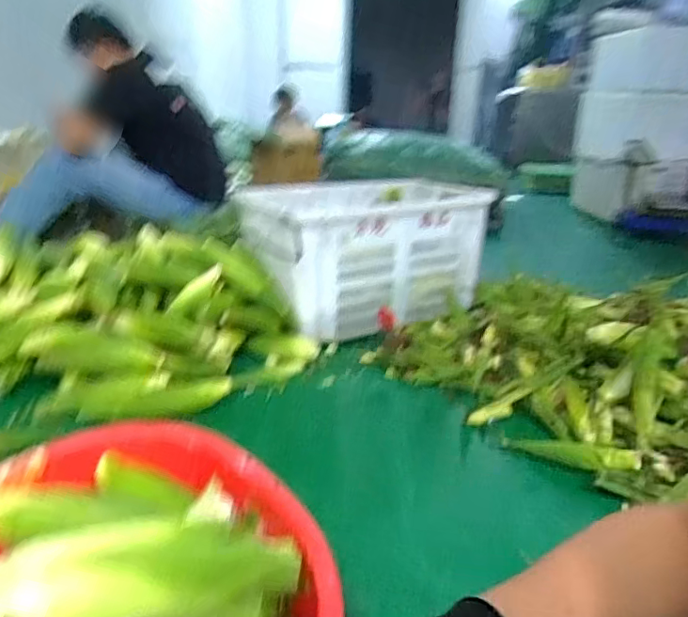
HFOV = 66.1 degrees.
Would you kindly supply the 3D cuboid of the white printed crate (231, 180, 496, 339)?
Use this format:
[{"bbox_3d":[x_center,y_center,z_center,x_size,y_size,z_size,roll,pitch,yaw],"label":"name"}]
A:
[{"bbox_3d":[0.043,-0.187,1.569,0.646,0.323,0.471,-8,25,-21],"label":"white printed crate"}]

